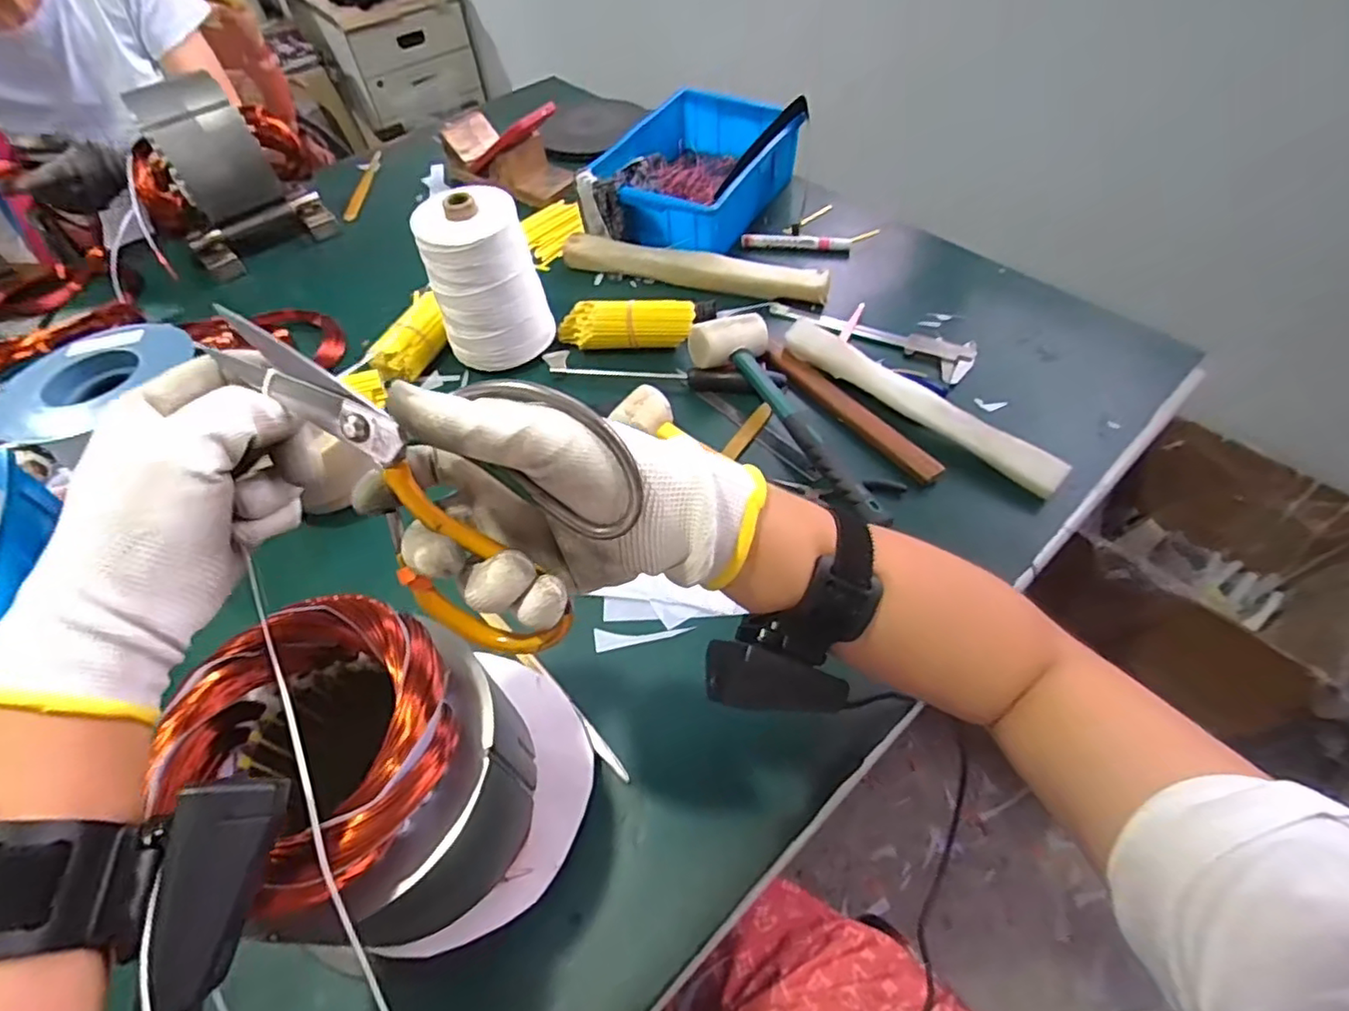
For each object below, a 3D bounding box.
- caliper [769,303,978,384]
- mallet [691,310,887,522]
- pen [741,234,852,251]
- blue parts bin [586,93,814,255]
[{"bbox_3d":[0.224,-0.199,0.706,0.226,0.019,0.062,30,61,22],"label":"caliper"},{"bbox_3d":[0.113,-0.089,0.595,0.077,0.056,0.270,-24,56,-14],"label":"mallet"},{"bbox_3d":[0.158,-0.342,0.806,0.138,0.015,0.014,5,54,6],"label":"pen"},{"bbox_3d":[0.030,-0.464,0.850,0.203,0.085,0.303,23,58,18],"label":"blue parts bin"}]

